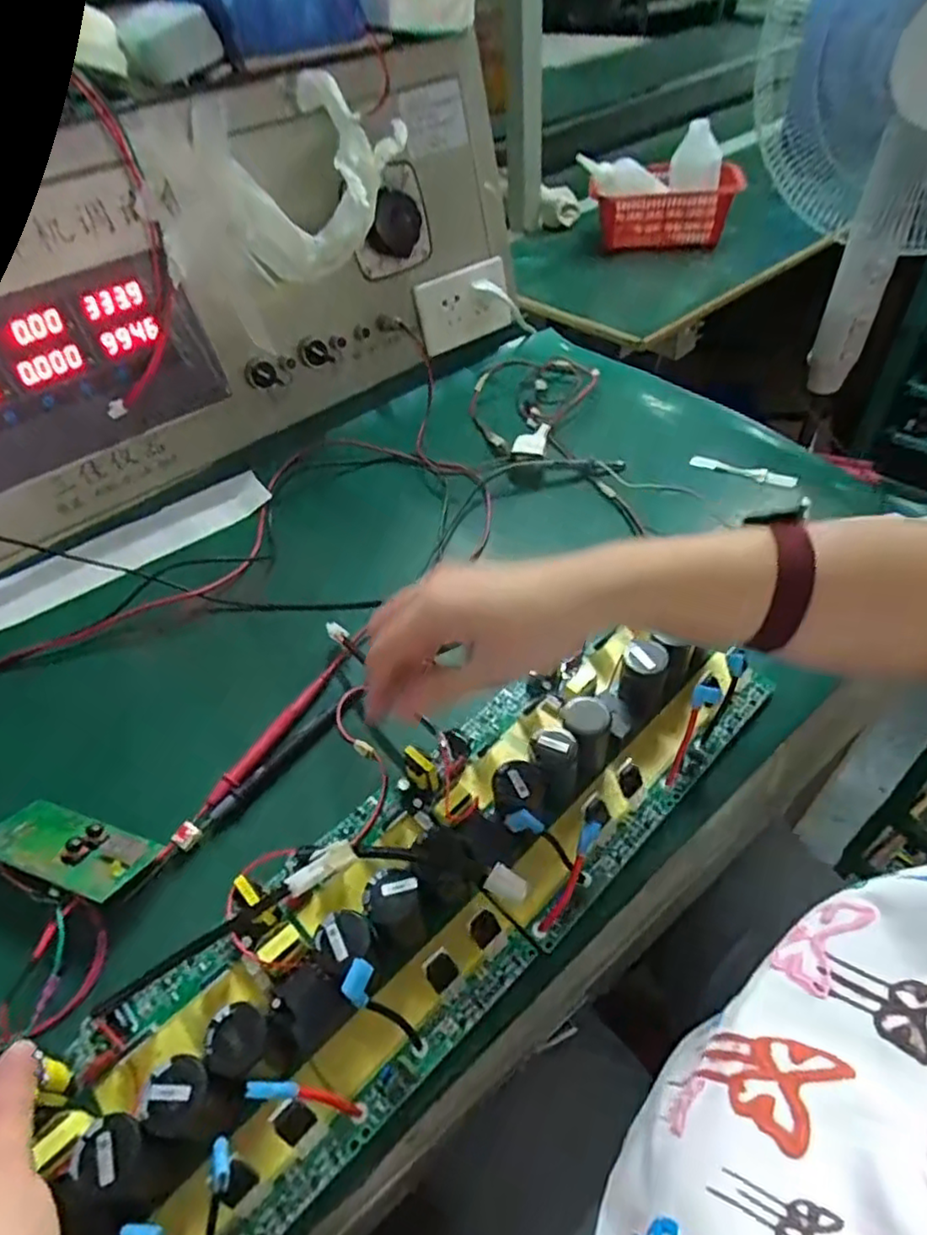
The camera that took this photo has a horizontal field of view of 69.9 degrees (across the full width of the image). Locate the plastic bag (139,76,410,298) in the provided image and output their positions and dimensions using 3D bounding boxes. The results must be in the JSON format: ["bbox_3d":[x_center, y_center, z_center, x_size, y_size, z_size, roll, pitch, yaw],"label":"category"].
[{"bbox_3d":[-0.153,-0.361,0.570,0.218,0.132,0.082,-13,48,-6],"label":"plastic bag"}]

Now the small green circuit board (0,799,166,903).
[{"bbox_3d":[-0.246,0.141,0.411,0.105,0.015,0.048,13,34,19],"label":"small green circuit board"}]

